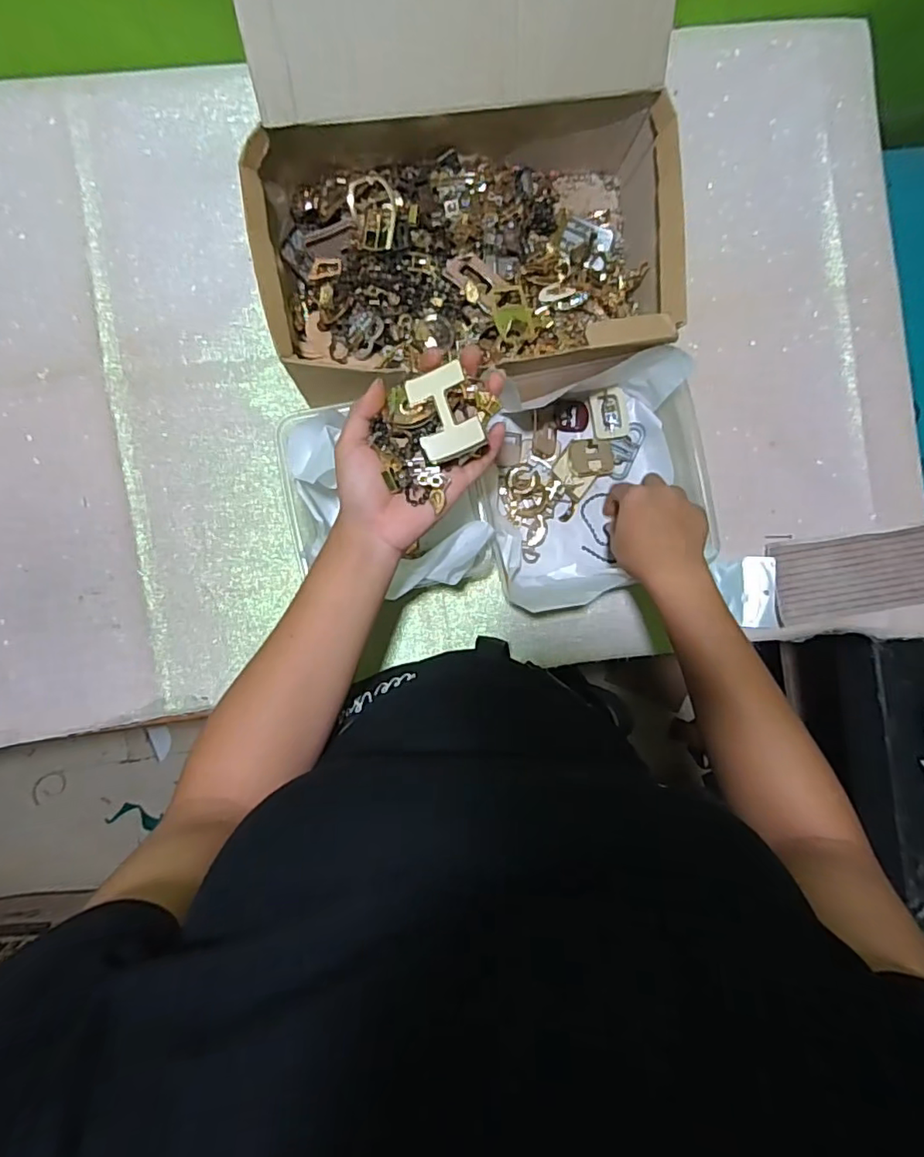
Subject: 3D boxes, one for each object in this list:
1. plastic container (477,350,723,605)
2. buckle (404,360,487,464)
[{"bbox_3d":[0.124,-0.089,0.520,0.210,0.077,0.201,-11,91,-4],"label":"plastic container"},{"bbox_3d":[-0.012,-0.108,0.376,0.040,0.005,0.058,-20,86,13],"label":"buckle"}]

